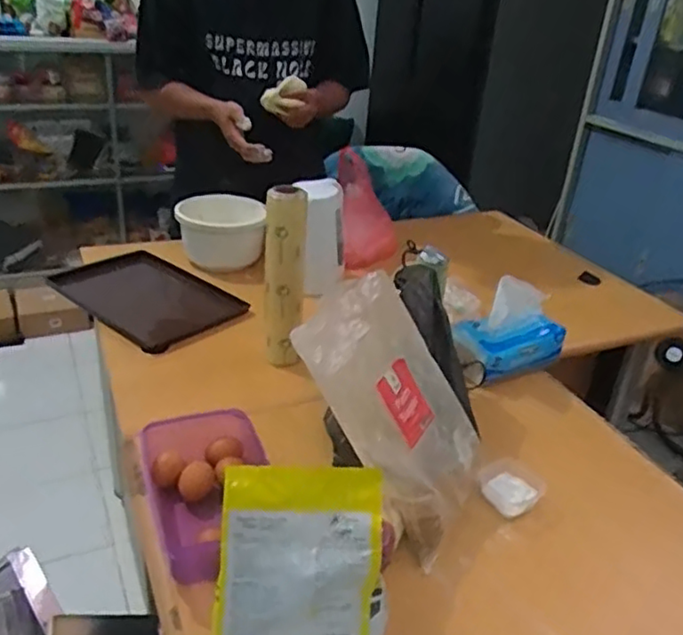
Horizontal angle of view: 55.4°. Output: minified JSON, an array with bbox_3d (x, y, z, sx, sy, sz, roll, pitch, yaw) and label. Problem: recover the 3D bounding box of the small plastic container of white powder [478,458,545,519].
[{"bbox_3d":[0.233,0.234,0.900,0.073,0.038,0.083,-21,38,-39],"label":"small plastic container of white powder"}]

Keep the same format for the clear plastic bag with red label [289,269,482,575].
[{"bbox_3d":[0.078,0.109,0.825,0.048,0.326,0.208,-15,18,46],"label":"clear plastic bag with red label"}]

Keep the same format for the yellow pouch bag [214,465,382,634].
[{"bbox_3d":[-0.041,0.253,0.636,0.150,0.206,0.034,4,4,-10],"label":"yellow pouch bag"}]

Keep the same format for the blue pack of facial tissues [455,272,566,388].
[{"bbox_3d":[0.300,0.010,1.145,0.191,0.152,0.096,-12,33,-27],"label":"blue pack of facial tissues"}]

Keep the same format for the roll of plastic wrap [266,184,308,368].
[{"bbox_3d":[-0.094,-0.059,1.076,0.065,0.296,0.055,0,29,-8],"label":"roll of plastic wrap"}]

